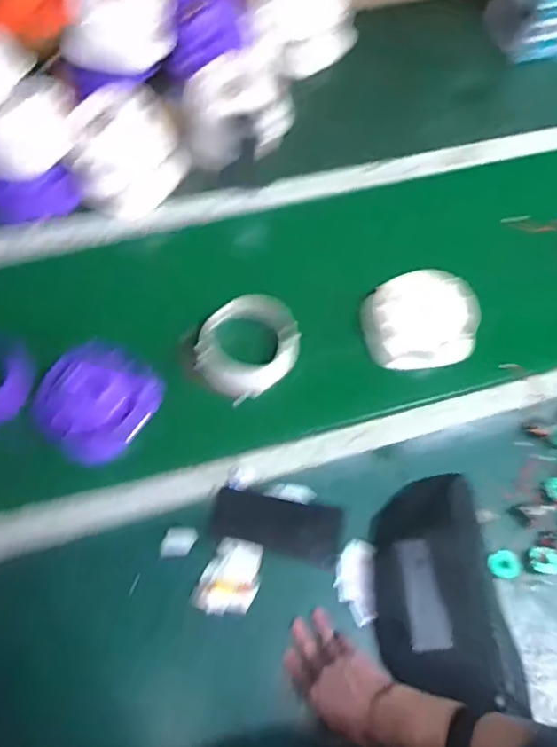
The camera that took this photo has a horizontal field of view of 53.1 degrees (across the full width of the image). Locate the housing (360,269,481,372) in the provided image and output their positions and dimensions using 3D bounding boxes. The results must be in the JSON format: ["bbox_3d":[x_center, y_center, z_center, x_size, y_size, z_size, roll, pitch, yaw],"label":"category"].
[{"bbox_3d":[0.205,-0.078,0.813,0.157,0.049,0.139,-12,67,-8],"label":"housing"}]

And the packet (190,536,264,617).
[{"bbox_3d":[-0.055,0.247,0.674,0.065,0.035,0.092,24,67,8],"label":"packet"}]

